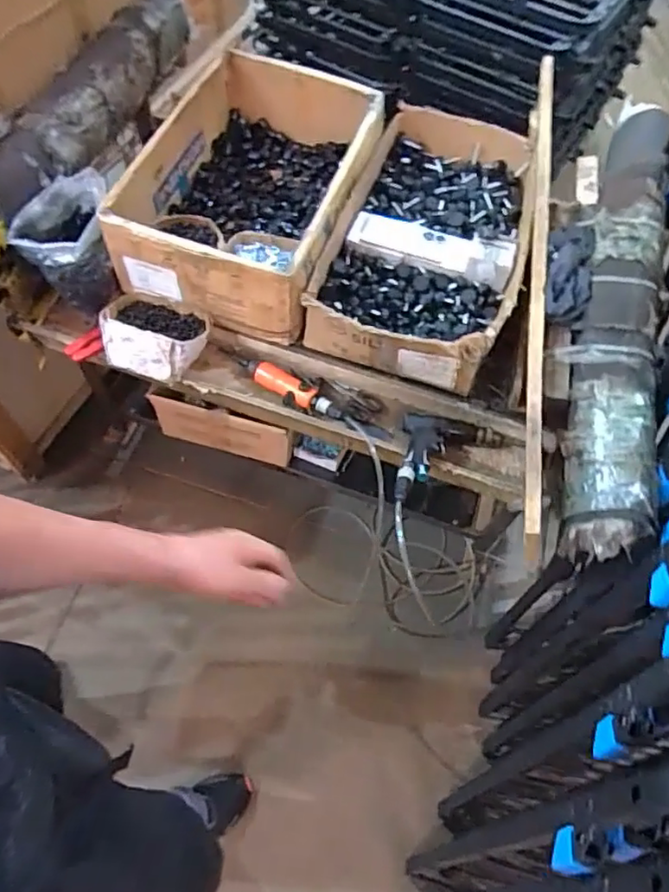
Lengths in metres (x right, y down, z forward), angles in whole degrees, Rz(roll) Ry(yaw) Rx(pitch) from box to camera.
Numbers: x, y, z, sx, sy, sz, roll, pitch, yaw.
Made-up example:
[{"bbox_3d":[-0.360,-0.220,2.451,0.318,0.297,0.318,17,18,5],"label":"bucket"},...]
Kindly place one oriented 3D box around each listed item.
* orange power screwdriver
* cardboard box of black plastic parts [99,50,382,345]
[{"bbox_3d":[-0.101,-0.115,1.058,0.225,0.034,0.039,32,64,13],"label":"orange power screwdriver"},{"bbox_3d":[-0.160,-0.486,1.123,0.387,0.169,0.521,19,62,6],"label":"cardboard box of black plastic parts"}]

